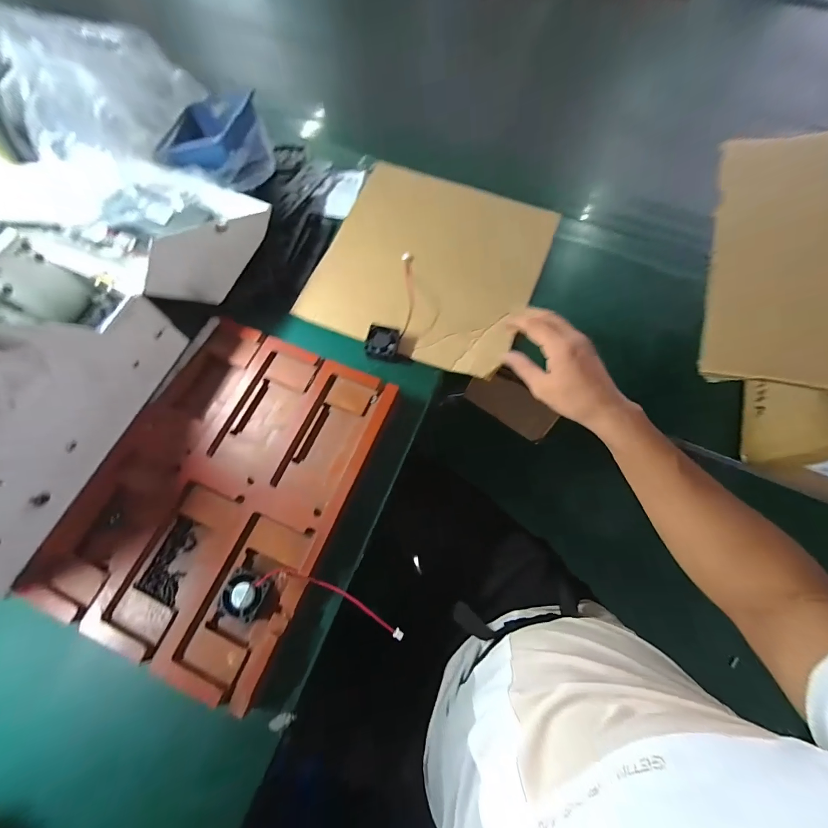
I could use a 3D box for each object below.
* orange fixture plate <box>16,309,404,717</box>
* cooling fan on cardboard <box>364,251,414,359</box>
[{"bbox_3d":[-0.200,0.075,0.389,0.254,0.027,0.339,23,70,7],"label":"orange fixture plate"},{"bbox_3d":[-0.019,-0.151,0.476,0.044,0.015,0.174,16,71,6],"label":"cooling fan on cardboard"}]

